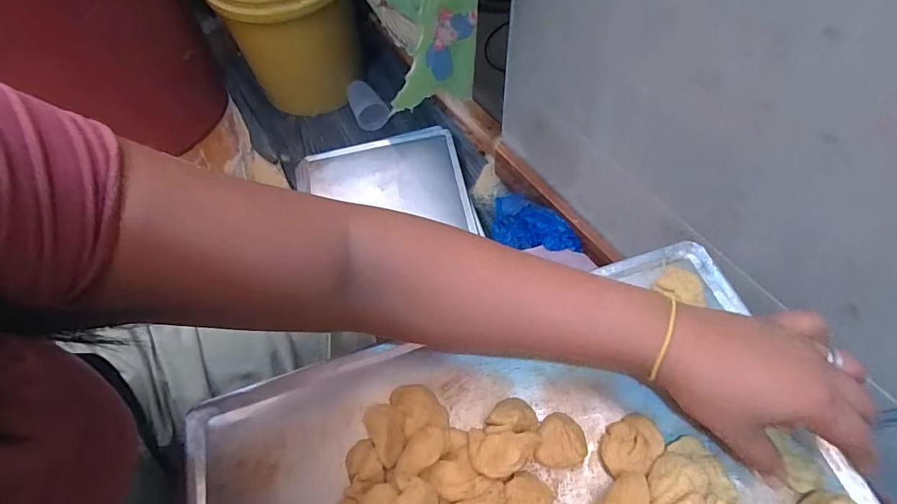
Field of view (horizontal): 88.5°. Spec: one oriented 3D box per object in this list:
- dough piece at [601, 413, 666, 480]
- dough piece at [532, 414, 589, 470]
[{"bbox_3d":[0.130,0.139,0.330,0.045,0.019,0.033,-32,65,-14],"label":"dough piece"},{"bbox_3d":[0.082,0.138,0.336,0.033,0.016,0.036,-1,62,1],"label":"dough piece"}]

